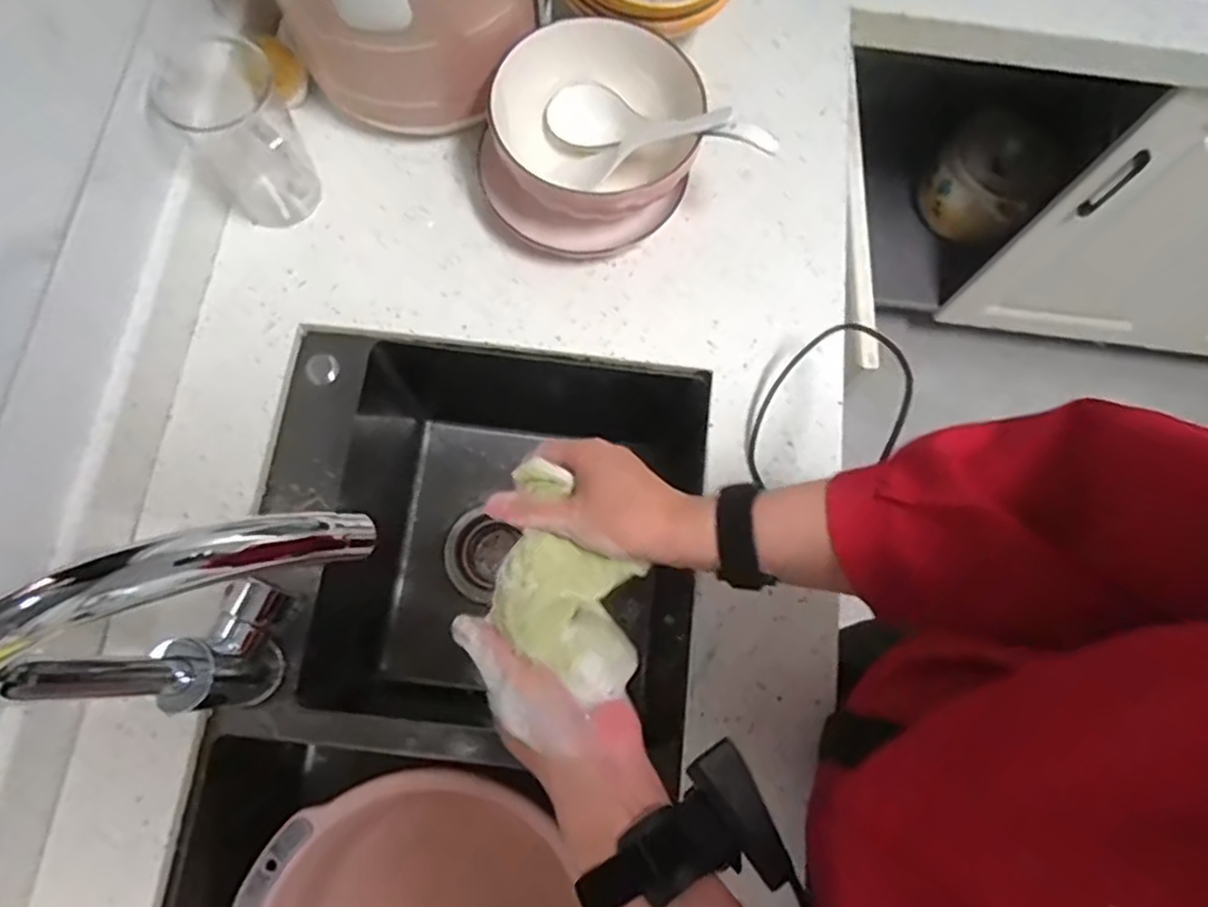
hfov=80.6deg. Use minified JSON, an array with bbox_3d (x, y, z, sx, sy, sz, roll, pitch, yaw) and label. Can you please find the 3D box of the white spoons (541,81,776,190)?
[{"bbox_3d":[0.041,-0.275,0.609,0.212,0.056,0.055,24,73,35],"label":"white spoons"}]

